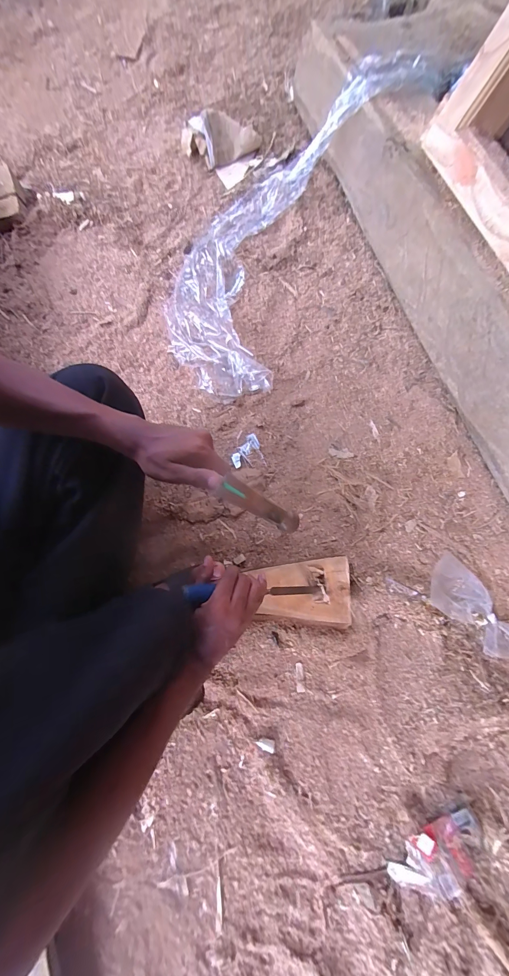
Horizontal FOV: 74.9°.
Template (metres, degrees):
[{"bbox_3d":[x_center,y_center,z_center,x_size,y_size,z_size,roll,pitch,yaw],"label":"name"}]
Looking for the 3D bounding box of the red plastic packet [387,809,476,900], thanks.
[{"bbox_3d":[0.253,0.514,0.458,0.131,0.028,0.077,-17,77,-3],"label":"red plastic packet"}]

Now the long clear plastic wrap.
[{"bbox_3d":[0.054,-0.553,0.654,0.314,0.158,0.770,28,79,7],"label":"long clear plastic wrap"}]

